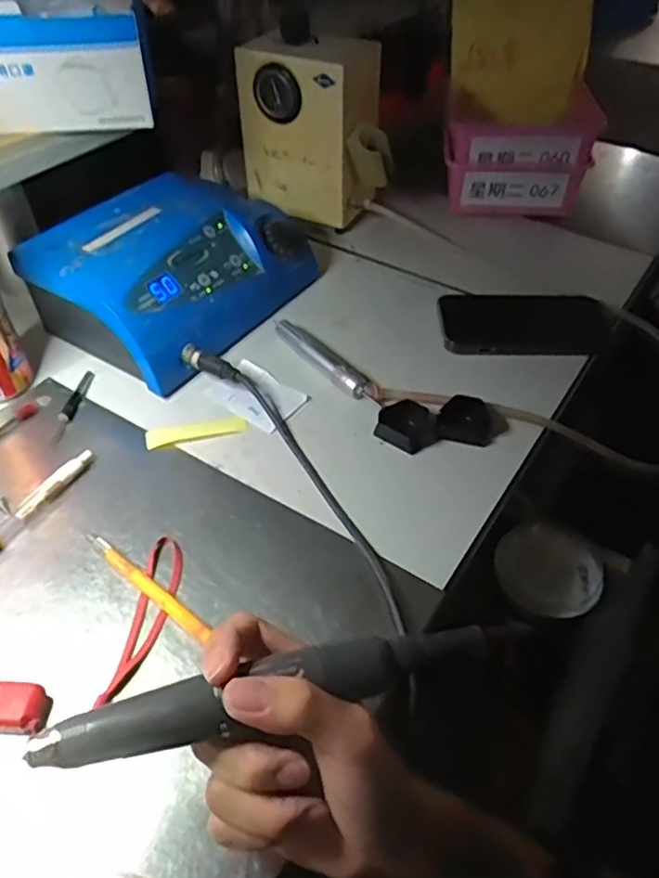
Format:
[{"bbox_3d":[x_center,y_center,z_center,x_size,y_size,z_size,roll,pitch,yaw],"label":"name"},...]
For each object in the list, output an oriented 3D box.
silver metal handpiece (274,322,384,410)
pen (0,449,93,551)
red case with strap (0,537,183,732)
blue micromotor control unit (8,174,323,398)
[{"bbox_3d":[-0.003,-0.065,0.529,0.021,0.016,0.132,-29,53,-28],"label":"silver metal handpiece"},{"bbox_3d":[-0.208,0.055,0.414,0.016,0.012,0.141,22,48,18],"label":"pen"},{"bbox_3d":[-0.128,0.111,0.350,0.055,0.018,0.144,30,51,25],"label":"red case with strap"},{"bbox_3d":[-0.138,-0.150,0.565,0.165,0.081,0.226,24,49,21],"label":"blue micromotor control unit"}]

